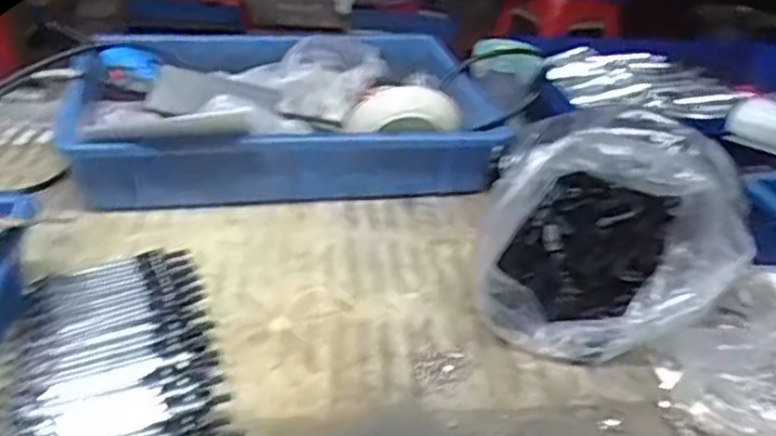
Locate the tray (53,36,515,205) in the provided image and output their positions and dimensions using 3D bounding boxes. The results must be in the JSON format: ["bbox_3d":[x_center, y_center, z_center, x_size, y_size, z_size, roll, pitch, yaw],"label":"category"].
[{"bbox_3d":[-0.106,-0.104,0.768,0.424,0.113,0.228,0,31,-11],"label":"tray"}]

